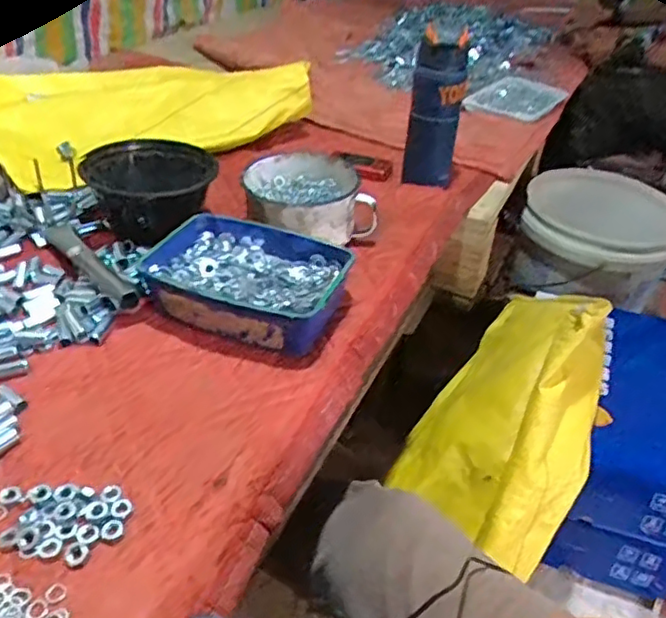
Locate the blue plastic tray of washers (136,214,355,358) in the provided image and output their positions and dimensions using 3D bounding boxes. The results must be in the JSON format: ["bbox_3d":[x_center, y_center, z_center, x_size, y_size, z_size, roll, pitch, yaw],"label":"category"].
[{"bbox_3d":[-0.098,-0.030,0.701,0.215,0.064,0.146,17,39,13],"label":"blue plastic tray of washers"}]

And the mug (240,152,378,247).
[{"bbox_3d":[-0.039,-0.135,0.826,0.145,0.077,0.145,-10,39,-21],"label":"mug"}]

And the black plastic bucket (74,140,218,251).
[{"bbox_3d":[-0.231,-0.152,0.815,0.138,0.077,0.129,4,38,-3],"label":"black plastic bucket"}]

